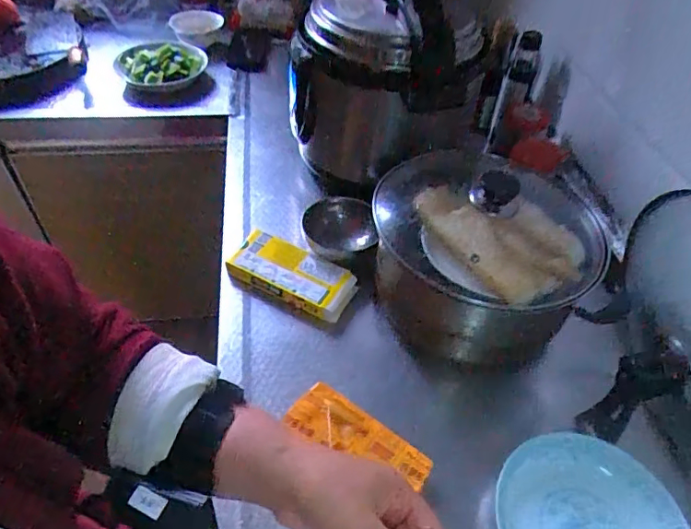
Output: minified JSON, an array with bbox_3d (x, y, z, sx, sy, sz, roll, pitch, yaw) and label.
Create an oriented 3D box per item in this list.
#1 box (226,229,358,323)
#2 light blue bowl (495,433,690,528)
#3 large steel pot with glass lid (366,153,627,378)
[{"bbox_3d":[-0.072,0.012,0.679,0.170,0.030,0.077,24,50,17],"label":"box"},{"bbox_3d":[0.226,0.244,0.476,0.164,0.032,0.158,2,47,-2],"label":"light blue bowl"},{"bbox_3d":[0.157,-0.012,0.596,0.226,0.181,0.219,2,47,-2],"label":"large steel pot with glass lid"}]

